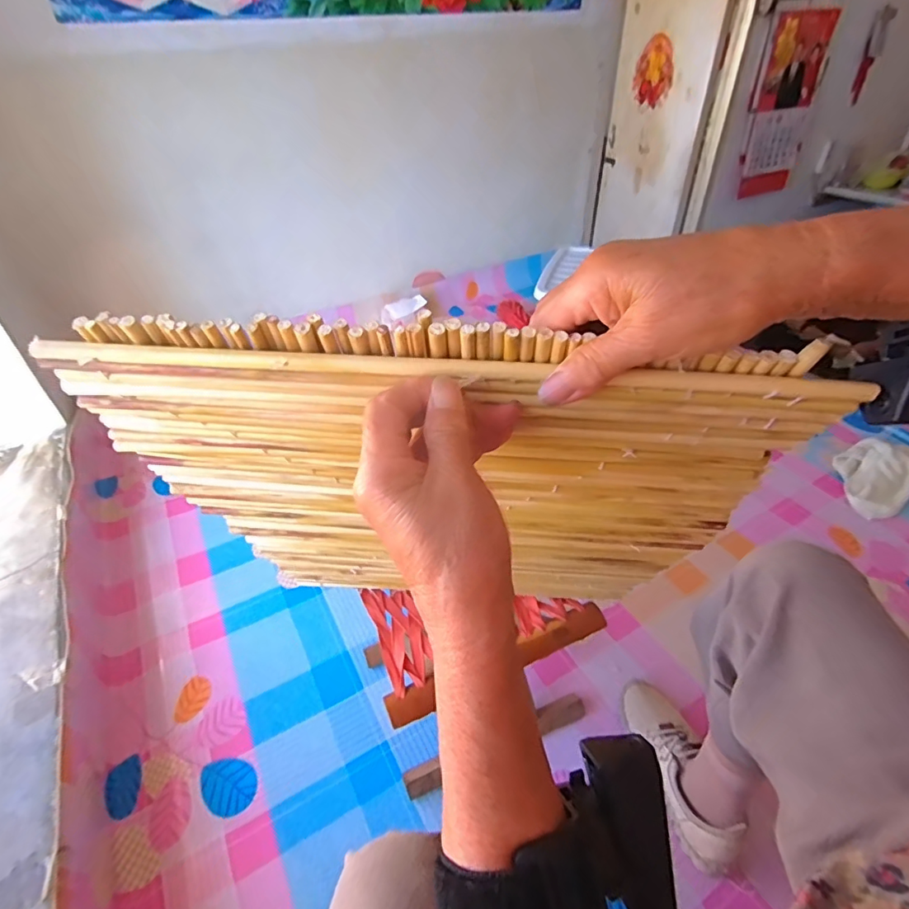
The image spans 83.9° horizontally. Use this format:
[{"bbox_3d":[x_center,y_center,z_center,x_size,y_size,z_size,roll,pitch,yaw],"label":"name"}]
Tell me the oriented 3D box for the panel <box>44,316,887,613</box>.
[{"bbox_3d":[-0.012,0.051,0.424,0.416,0.421,0.031,4,57,7],"label":"panel"}]

